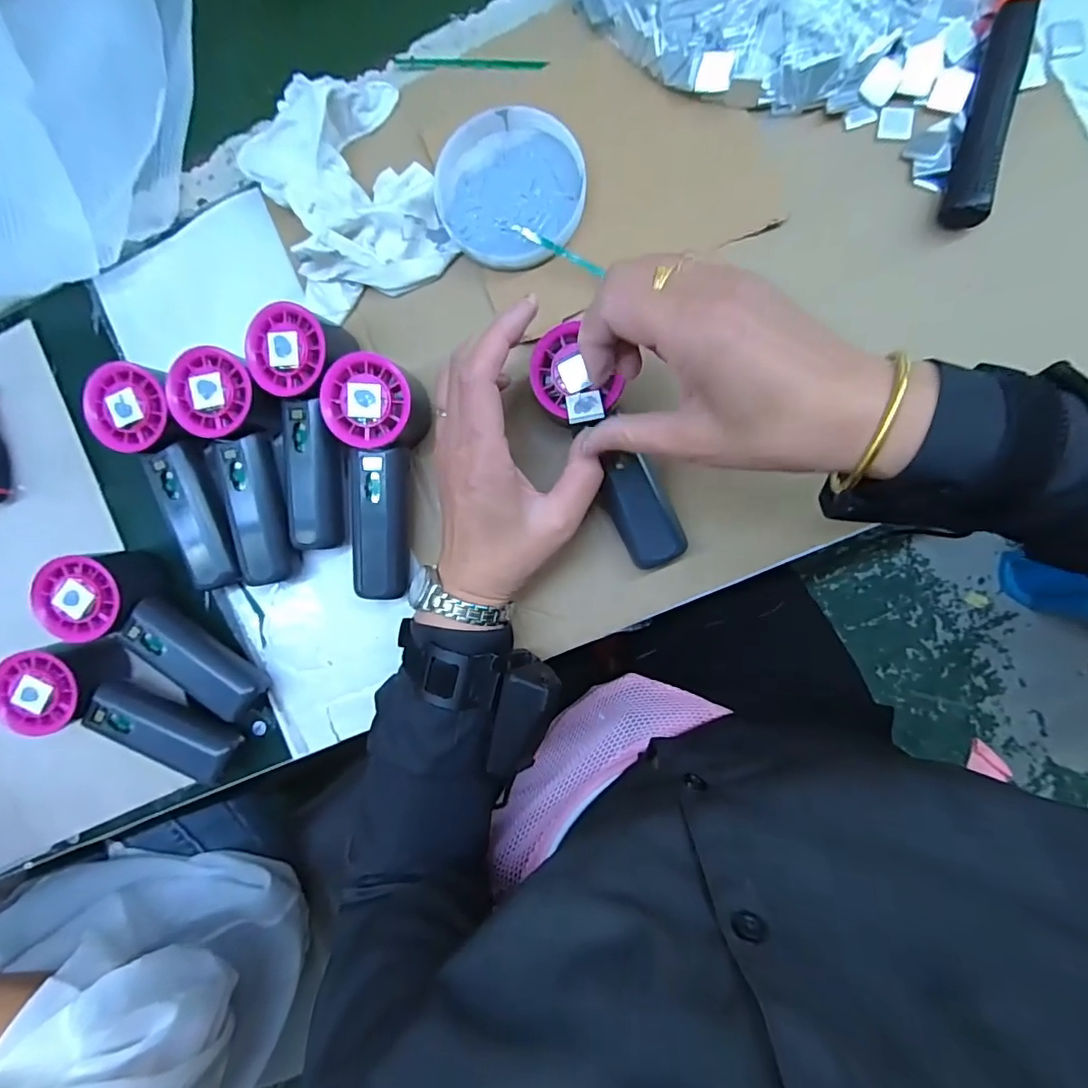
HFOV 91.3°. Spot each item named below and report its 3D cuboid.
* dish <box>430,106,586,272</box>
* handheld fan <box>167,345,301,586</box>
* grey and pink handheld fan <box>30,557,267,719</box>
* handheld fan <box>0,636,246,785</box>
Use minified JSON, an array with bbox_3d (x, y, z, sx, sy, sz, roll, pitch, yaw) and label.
[{"bbox_3d":[-0.022,-0.240,0.365,0.096,0.019,0.102,0,88,6],"label":"dish"},{"bbox_3d":[-0.198,-0.051,0.364,0.059,0.052,0.153,-15,86,5],"label":"handheld fan"},{"bbox_3d":[-0.269,0.068,0.370,0.153,0.056,0.056,44,93,6],"label":"grey and pink handheld fan"},{"bbox_3d":[-0.292,0.118,0.379,0.154,0.054,0.058,28,93,-9],"label":"handheld fan"}]

